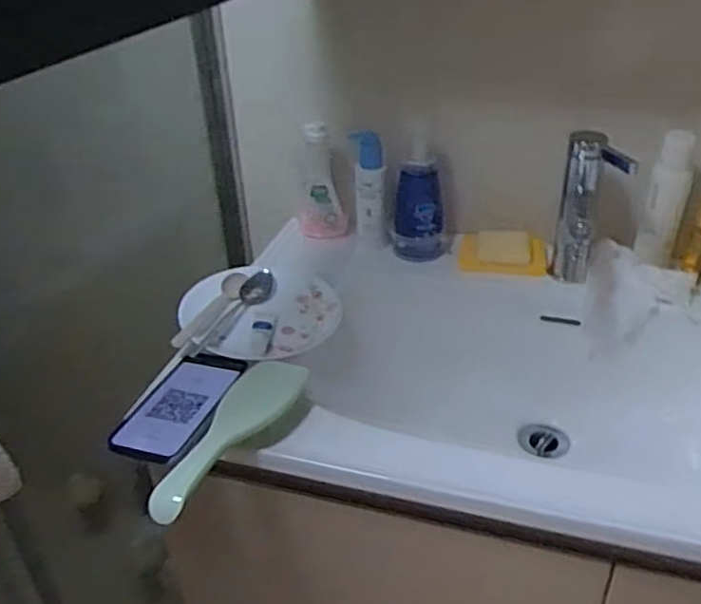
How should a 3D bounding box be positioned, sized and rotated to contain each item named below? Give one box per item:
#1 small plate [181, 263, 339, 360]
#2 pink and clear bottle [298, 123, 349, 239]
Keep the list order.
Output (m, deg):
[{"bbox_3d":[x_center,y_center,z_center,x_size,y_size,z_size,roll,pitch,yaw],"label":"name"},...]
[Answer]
[{"bbox_3d":[-0.105,0.012,0.820,0.175,0.016,0.161,18,44,2],"label":"small plate"},{"bbox_3d":[-0.041,-0.162,0.955,0.069,0.150,0.041,-6,33,-4],"label":"pink and clear bottle"}]

